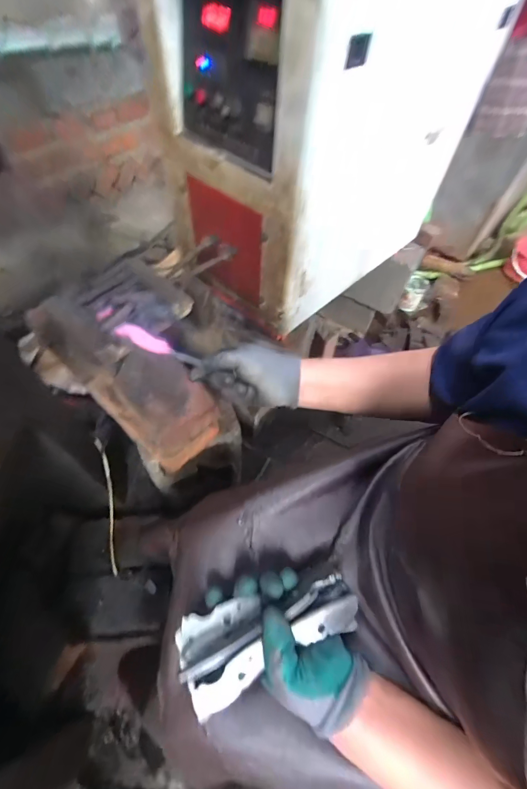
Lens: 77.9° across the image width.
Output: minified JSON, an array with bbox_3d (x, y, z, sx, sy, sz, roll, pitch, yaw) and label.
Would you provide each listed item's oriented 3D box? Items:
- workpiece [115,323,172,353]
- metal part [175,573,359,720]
[{"bbox_3d":[-0.168,-0.079,0.458,0.092,0.010,0.026,30,59,15],"label":"workpiece"},{"bbox_3d":[0.009,0.237,0.321,0.177,0.025,0.073,-11,57,-13],"label":"metal part"}]

